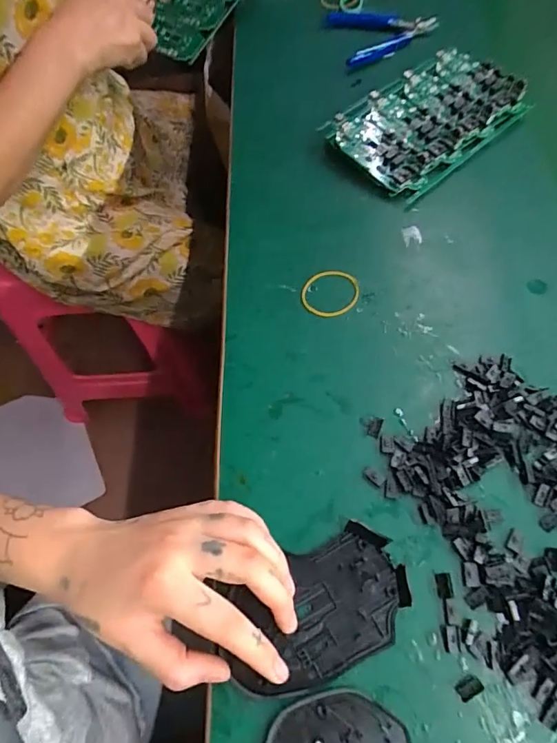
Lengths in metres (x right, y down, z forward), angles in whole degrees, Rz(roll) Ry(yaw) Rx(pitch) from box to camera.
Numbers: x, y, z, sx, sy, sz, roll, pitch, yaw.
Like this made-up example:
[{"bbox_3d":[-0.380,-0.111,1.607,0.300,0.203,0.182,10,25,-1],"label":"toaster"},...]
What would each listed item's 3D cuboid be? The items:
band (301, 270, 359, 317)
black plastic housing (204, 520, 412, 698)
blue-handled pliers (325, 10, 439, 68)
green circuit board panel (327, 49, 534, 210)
[{"bbox_3d":[0.043,-0.065,0.394,0.047,0.004,0.045,4,66,10],"label":"band"},{"bbox_3d":[0.022,0.140,0.277,0.110,0.018,0.067,-21,63,-8],"label":"black plastic housing"},{"bbox_3d":[0.122,-0.409,0.556,0.110,0.015,0.116,-10,62,-2],"label":"blue-handled pliers"},{"bbox_3d":[0.148,-0.248,0.466,0.182,0.030,0.113,-39,67,-16],"label":"green circuit board panel"}]

